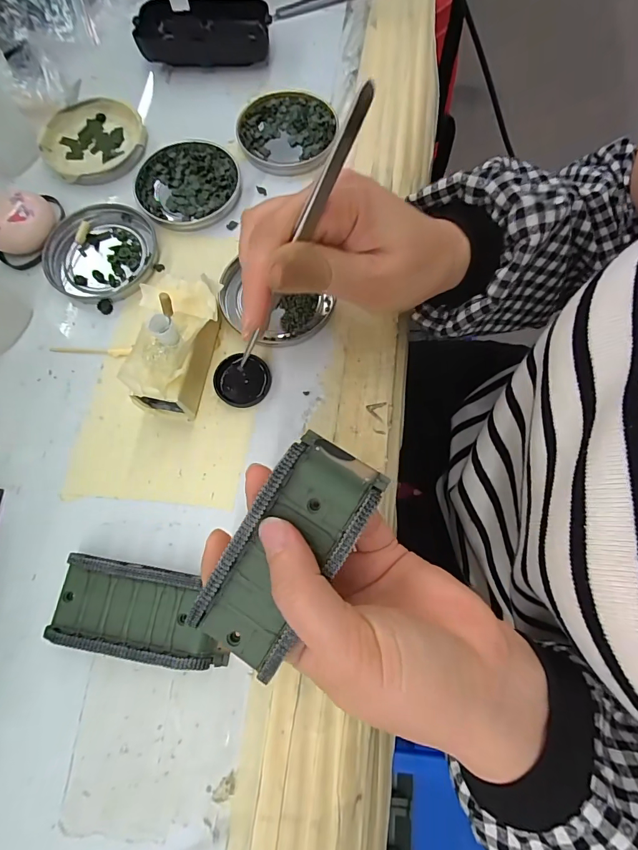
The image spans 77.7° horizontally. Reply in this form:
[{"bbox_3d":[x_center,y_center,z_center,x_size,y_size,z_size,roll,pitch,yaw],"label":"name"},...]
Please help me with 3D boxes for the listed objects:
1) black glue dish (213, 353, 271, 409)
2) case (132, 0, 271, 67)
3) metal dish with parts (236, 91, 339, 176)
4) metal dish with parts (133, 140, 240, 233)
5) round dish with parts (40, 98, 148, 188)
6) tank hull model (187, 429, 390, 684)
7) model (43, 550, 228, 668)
[{"bbox_3d":[-0.050,-0.029,0.258,0.035,0.007,0.034,0,74,2],"label":"black glue dish"},{"bbox_3d":[-0.098,-0.335,0.339,0.109,0.026,0.044,0,74,2],"label":"case"},{"bbox_3d":[-0.026,-0.233,0.316,0.079,0.010,0.075,0,74,2],"label":"metal dish with parts"},{"bbox_3d":[-0.099,-0.184,0.303,0.078,0.008,0.075,0,74,2],"label":"metal dish with parts"},{"bbox_3d":[-0.181,-0.229,0.318,0.079,0.012,0.077,0,74,2],"label":"round dish with parts"},{"bbox_3d":[-0.011,0.054,0.166,0.042,0.017,0.097,26,87,9],"label":"tank hull model"},{"bbox_3d":[-0.095,0.100,0.215,0.095,0.018,0.045,8,74,4],"label":"model"}]

